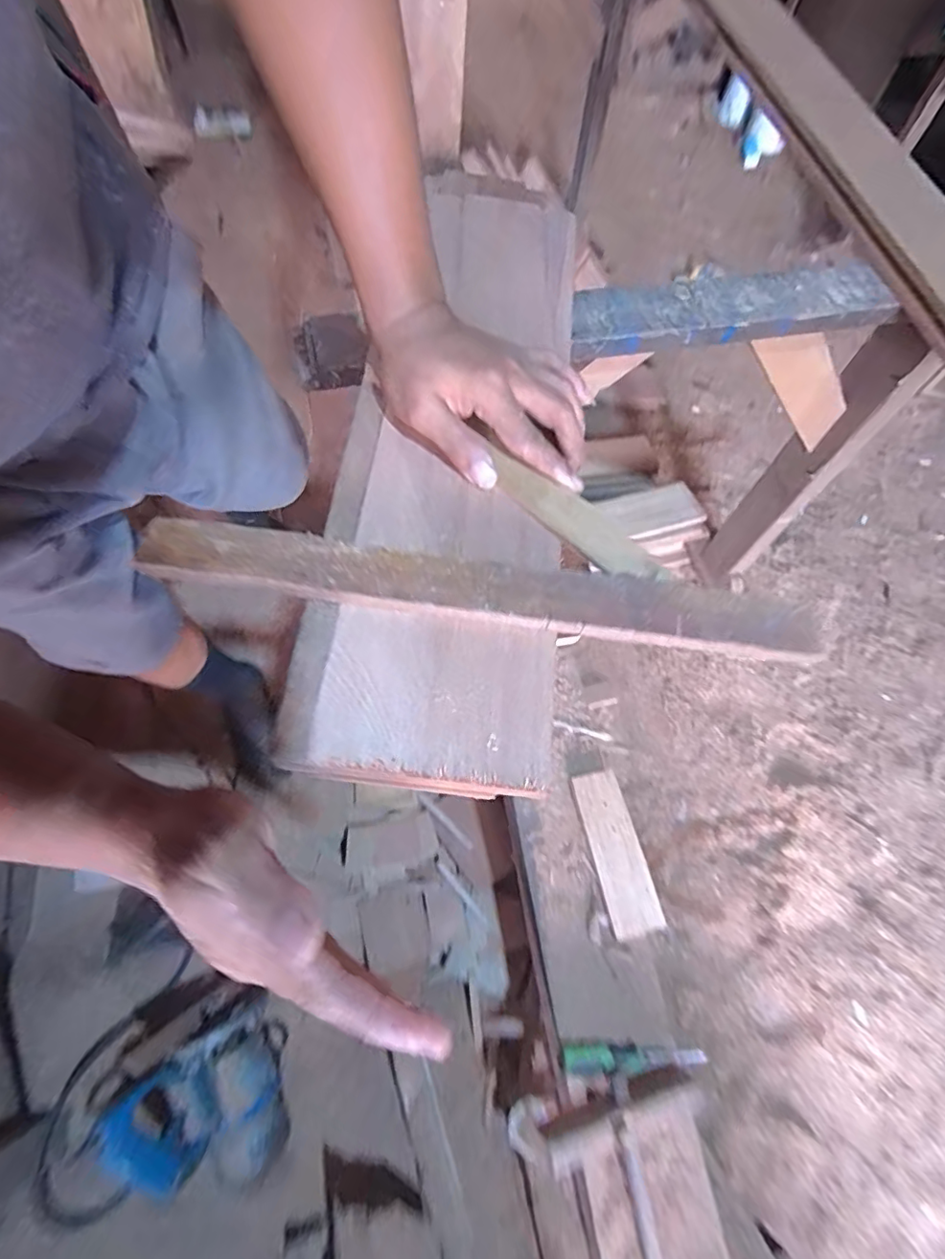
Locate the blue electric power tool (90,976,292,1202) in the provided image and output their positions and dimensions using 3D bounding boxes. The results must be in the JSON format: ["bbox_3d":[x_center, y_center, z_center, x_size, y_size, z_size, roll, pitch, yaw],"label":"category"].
[{"bbox_3d":[-0.350,0.654,0.779,0.222,0.228,0.182,39,69,14],"label":"blue electric power tool"}]

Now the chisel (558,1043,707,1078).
[{"bbox_3d":[0.202,0.534,0.685,0.178,0.026,0.029,1,65,-3],"label":"chisel"}]

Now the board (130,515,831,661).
[{"bbox_3d":[0.008,-0.024,0.341,0.402,0.017,0.041,8,63,-2],"label":"board"}]

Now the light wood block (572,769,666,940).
[{"bbox_3d":[0.208,0.316,0.795,0.075,0.017,0.217,-11,66,-8],"label":"light wood block"}]

